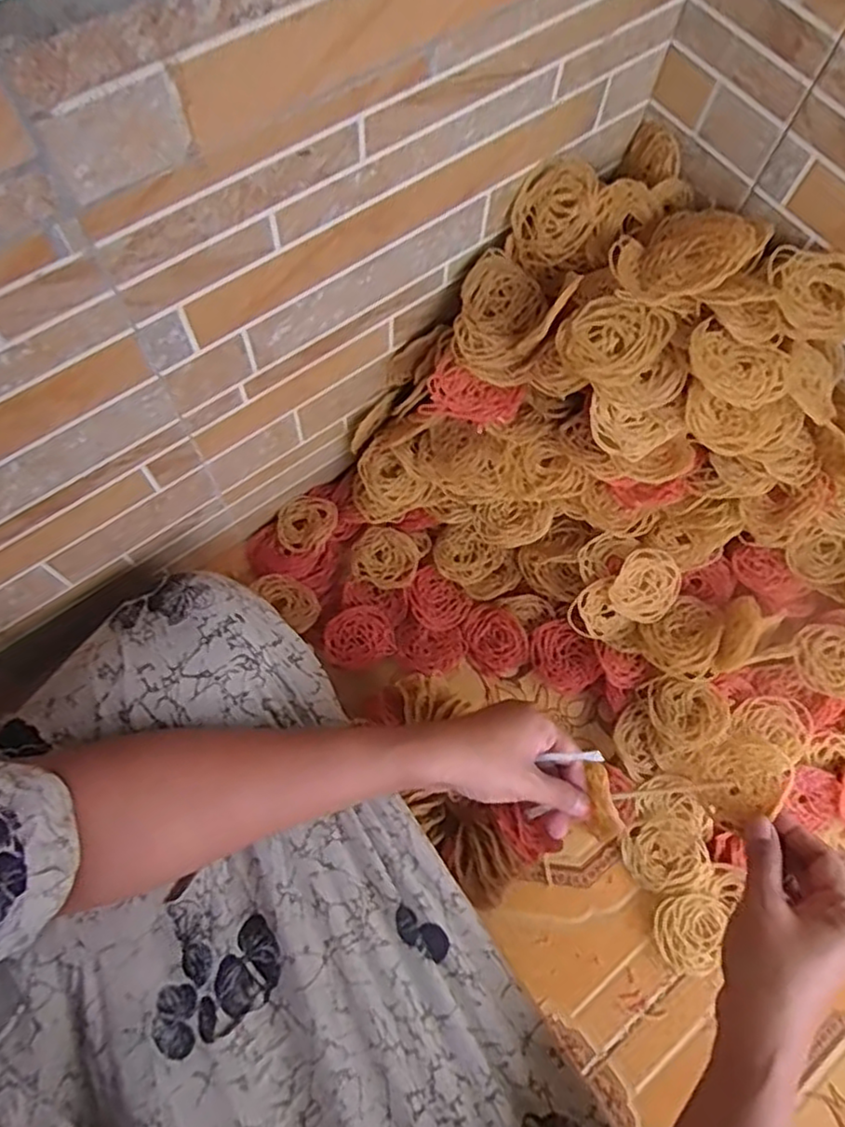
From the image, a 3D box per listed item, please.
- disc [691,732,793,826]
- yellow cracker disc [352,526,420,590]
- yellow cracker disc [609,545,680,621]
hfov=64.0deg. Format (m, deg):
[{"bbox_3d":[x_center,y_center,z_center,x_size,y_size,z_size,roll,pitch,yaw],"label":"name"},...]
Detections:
[{"bbox_3d":[0.211,0.141,0.447,0.059,0.006,0.050,-32,60,16],"label":"disc"},{"bbox_3d":[-0.032,-0.006,0.591,0.058,0.010,0.052,23,81,8],"label":"yellow cracker disc"},{"bbox_3d":[0.180,0.017,0.545,0.050,0.010,0.057,25,102,-4],"label":"yellow cracker disc"}]

